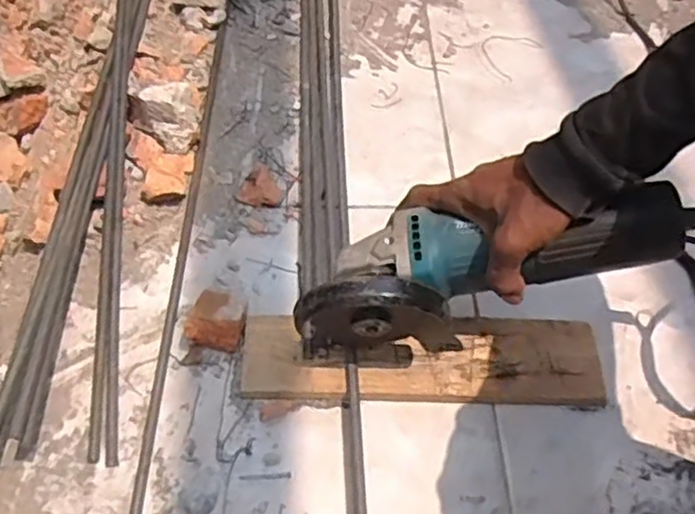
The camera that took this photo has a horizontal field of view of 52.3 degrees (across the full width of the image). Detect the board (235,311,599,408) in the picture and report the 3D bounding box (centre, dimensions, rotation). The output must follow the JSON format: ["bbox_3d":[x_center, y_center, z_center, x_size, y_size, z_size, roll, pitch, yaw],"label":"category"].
[{"bbox_3d":[0.060,0.080,0.575,0.287,0.021,0.075,2,55,-3],"label":"board"}]

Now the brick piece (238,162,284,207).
[{"bbox_3d":[-0.079,-0.065,0.669,0.038,0.022,0.036,21,56,10],"label":"brick piece"}]

